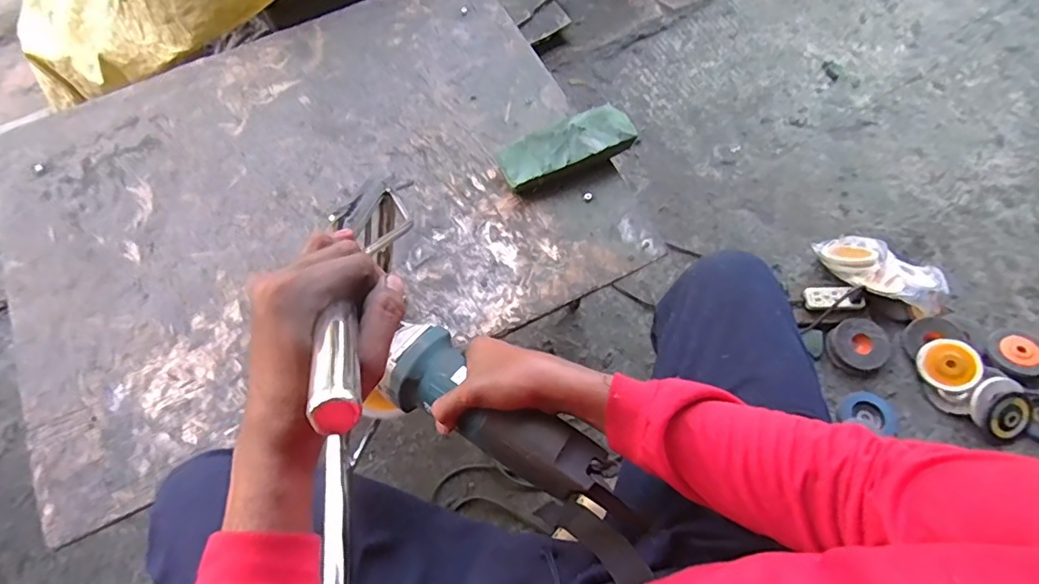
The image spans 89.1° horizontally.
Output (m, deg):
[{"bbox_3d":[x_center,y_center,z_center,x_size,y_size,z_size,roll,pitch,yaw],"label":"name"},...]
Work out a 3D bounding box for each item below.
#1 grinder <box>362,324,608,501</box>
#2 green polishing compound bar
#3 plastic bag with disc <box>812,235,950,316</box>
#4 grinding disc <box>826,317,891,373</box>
[{"bbox_3d":[-0.034,0.109,0.462,0.211,0.075,0.086,27,70,16],"label":"grinder"},{"bbox_3d":[0.058,-0.187,0.683,0.171,0.037,0.064,-19,68,-7],"label":"green polishing compound bar"},{"bbox_3d":[0.723,-0.035,1.047,0.243,0.075,0.122,18,68,8],"label":"plastic bag with disc"},{"bbox_3d":[0.655,0.102,1.015,0.113,0.031,0.098,-1,67,0],"label":"grinding disc"}]

